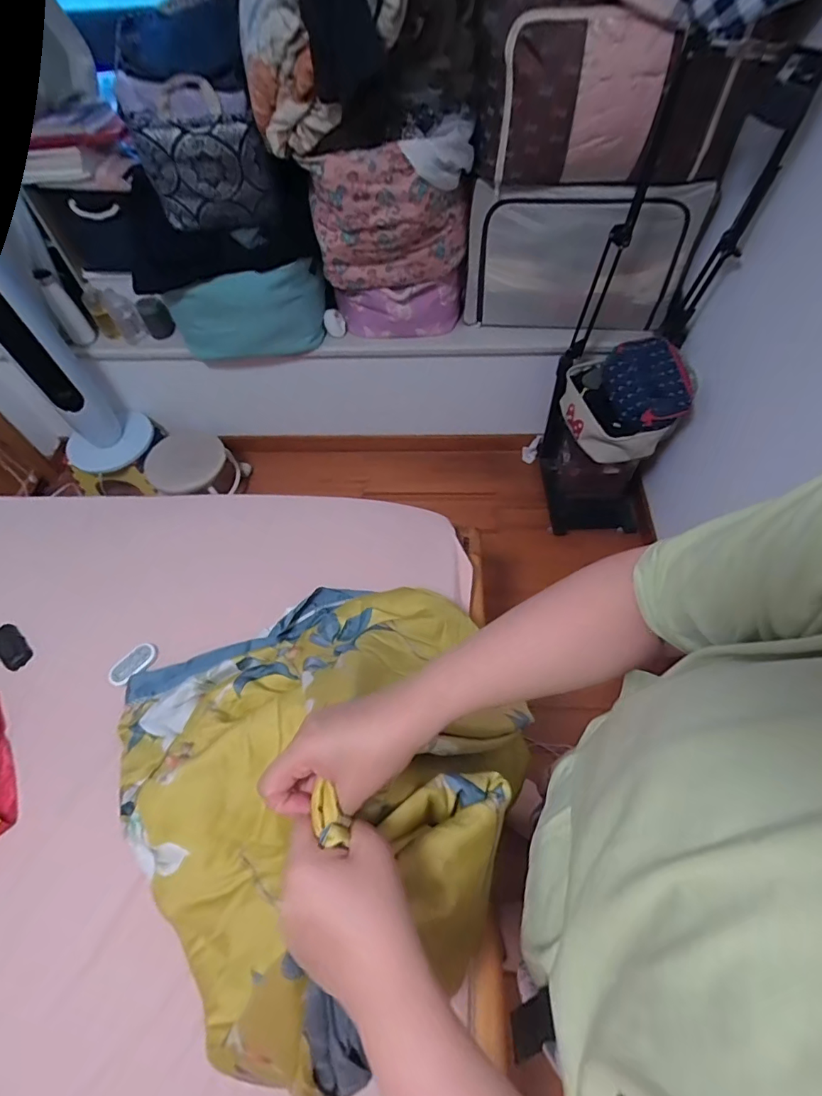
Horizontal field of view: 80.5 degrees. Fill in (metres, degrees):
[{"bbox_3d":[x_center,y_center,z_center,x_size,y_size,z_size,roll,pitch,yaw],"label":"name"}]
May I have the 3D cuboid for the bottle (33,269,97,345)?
[{"bbox_3d":[-1.011,-0.705,1.420,0.063,0.213,0.049,-31,62,-16],"label":"bottle"}]

